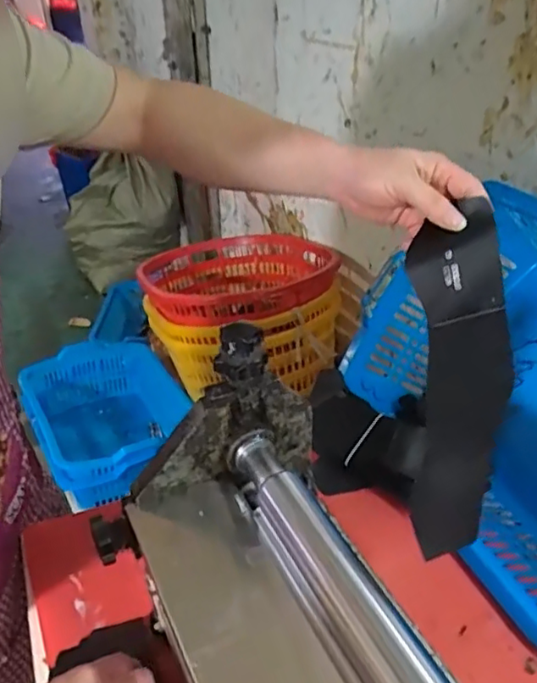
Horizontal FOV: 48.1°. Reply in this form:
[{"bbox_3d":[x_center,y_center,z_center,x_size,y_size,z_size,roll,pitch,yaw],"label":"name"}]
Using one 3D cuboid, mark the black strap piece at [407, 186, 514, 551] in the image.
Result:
[{"bbox_3d":[0.173,0.046,0.546,0.086,0.318,0.025,-3,17,4],"label":"black strap piece"}]

